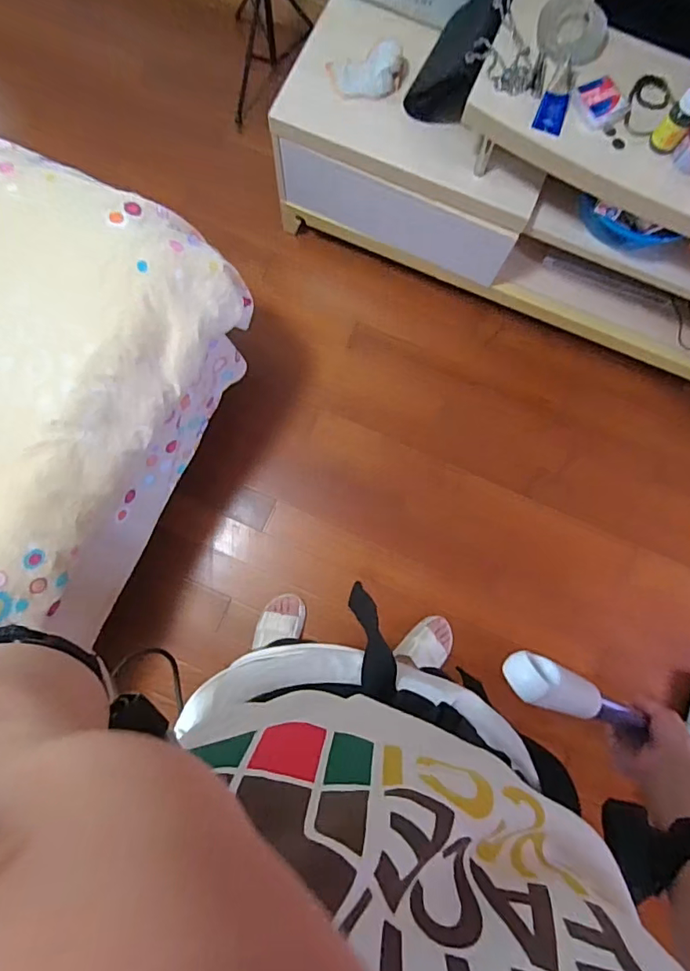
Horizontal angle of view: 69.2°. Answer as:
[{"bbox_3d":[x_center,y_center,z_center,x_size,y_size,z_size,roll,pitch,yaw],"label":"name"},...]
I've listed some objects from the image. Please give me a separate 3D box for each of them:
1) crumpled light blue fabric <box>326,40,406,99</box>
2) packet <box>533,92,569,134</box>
[{"bbox_3d":[0.051,-0.876,1.068,0.162,0.050,0.116,-12,85,-8],"label":"crumpled light blue fabric"},{"bbox_3d":[0.377,-0.679,0.914,0.050,0.008,0.078,16,86,5],"label":"packet"}]

